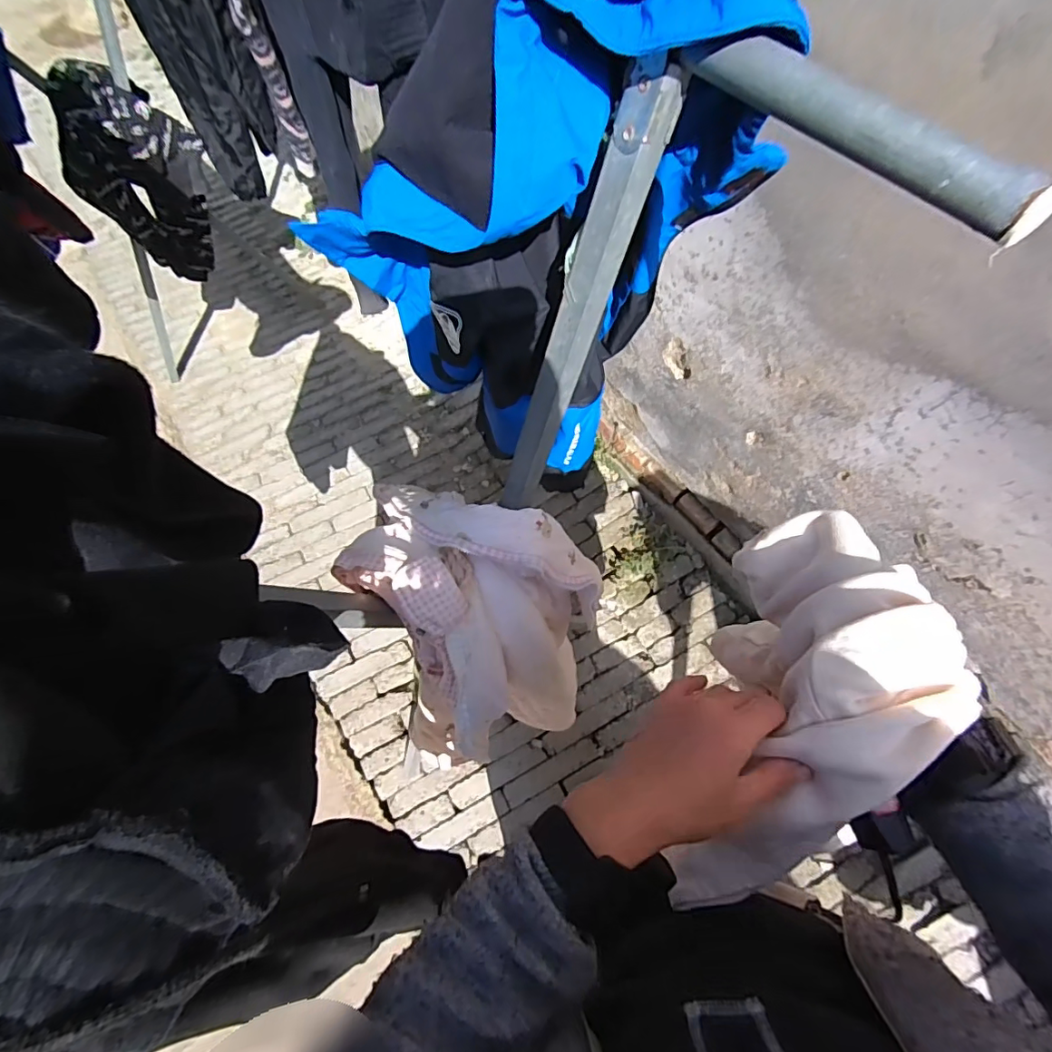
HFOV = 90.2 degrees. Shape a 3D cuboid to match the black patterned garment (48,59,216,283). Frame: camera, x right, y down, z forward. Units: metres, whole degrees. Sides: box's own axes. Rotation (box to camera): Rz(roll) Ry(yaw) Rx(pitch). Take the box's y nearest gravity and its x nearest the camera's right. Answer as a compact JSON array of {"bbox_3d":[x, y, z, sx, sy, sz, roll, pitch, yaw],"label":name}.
[{"bbox_3d":[-0.943,-0.842,1.329,0.150,0.470,0.261,31,68,14],"label":"black patterned garment"}]

